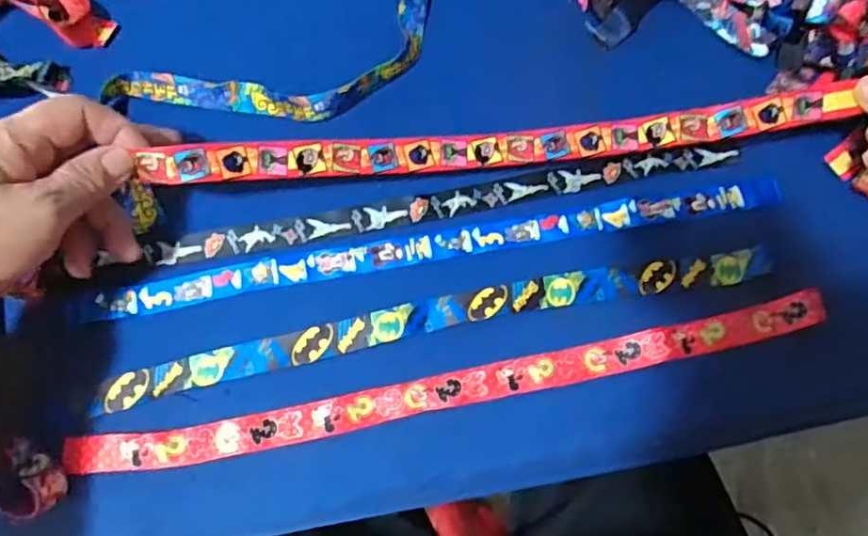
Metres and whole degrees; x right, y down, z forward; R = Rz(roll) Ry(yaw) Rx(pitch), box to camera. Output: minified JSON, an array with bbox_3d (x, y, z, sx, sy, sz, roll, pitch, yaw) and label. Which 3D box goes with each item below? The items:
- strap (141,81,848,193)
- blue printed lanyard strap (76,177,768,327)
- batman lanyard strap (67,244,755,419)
[{"bbox_3d":[0.043,-0.077,0.371,0.410,0.040,0.024,-6,73,-6],"label":"strap"},{"bbox_3d":[0.008,-0.015,0.387,0.436,0.011,0.021,-11,73,-4],"label":"blue printed lanyard strap"},{"bbox_3d":[0.007,0.030,0.372,0.411,0.004,0.025,-12,73,-4],"label":"batman lanyard strap"}]

